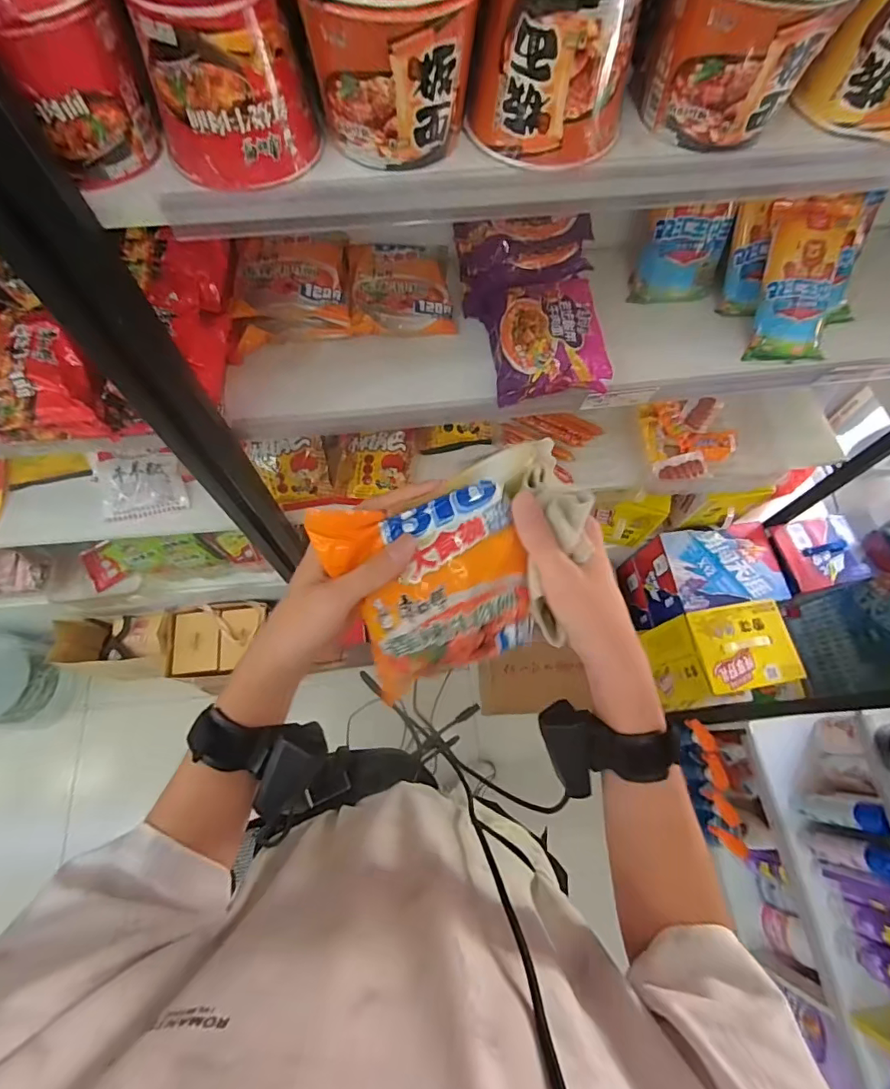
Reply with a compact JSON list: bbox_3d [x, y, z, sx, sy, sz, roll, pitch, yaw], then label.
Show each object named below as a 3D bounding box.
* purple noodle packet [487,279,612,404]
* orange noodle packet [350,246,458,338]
[{"bbox_3d":[0.141,-0.286,0.691,0.147,0.059,0.156,-6,68,-4],"label":"purple noodle packet"},{"bbox_3d":[-0.066,-0.393,0.756,0.152,0.037,0.177,-5,68,-4],"label":"orange noodle packet"}]

